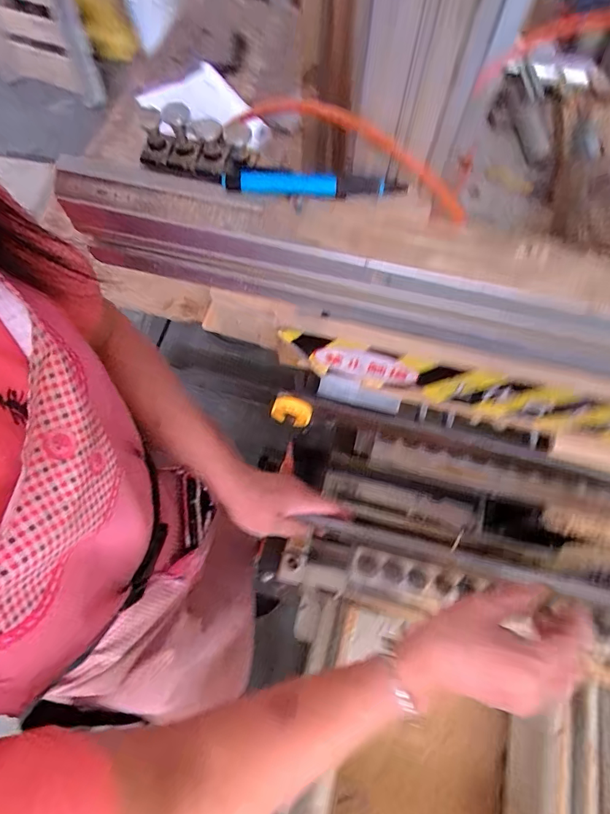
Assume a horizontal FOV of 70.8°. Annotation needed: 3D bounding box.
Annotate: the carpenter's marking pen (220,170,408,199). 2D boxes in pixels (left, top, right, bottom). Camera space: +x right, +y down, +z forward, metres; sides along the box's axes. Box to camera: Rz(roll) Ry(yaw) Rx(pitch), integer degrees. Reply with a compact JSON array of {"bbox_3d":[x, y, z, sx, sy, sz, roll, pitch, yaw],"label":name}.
[{"bbox_3d":[0.006,-0.150,0.291,0.121,0.016,0.016,1,69,1],"label":"carpenter's marking pen"}]

